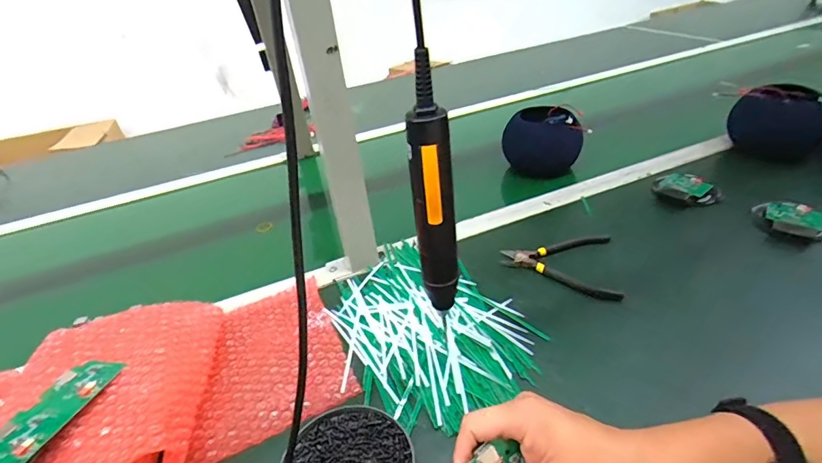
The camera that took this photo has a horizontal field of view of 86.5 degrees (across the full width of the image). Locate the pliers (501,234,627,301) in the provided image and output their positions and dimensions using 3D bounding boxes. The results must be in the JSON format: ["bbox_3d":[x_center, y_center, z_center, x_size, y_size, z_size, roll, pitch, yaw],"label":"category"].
[{"bbox_3d":[0.191,0.043,0.567,0.138,0.015,0.109,0,35,11],"label":"pliers"}]

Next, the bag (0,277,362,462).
[{"bbox_3d":[-0.299,0.158,0.420,0.458,0.072,0.212,-20,37,-17],"label":"bag"}]

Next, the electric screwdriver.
[{"bbox_3d":[0.018,-0.020,0.343,0.032,0.218,0.034,-4,35,5],"label":"electric screwdriver"}]

